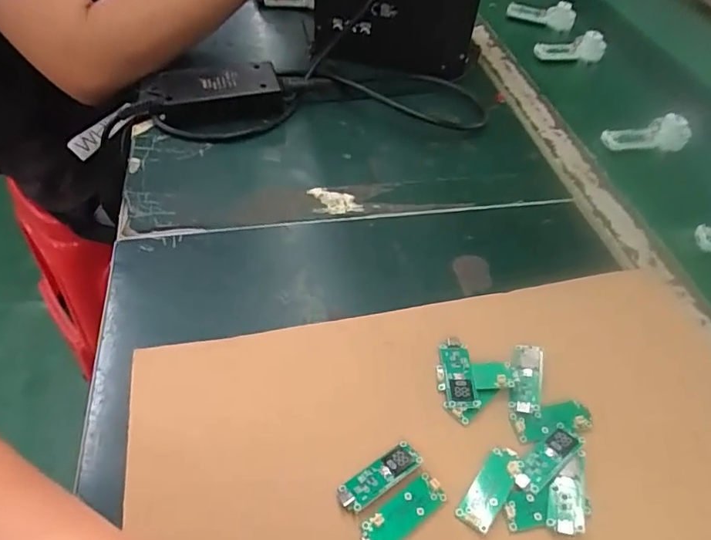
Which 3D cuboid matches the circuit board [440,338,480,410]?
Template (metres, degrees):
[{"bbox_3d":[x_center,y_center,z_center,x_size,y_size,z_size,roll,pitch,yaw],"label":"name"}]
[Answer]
[{"bbox_3d":[0.067,0.067,0.333,0.019,0.008,0.048,2,48,-2],"label":"circuit board"}]

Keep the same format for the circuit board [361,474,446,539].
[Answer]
[{"bbox_3d":[0.026,0.131,0.276,0.050,0.006,0.016,-29,56,-26],"label":"circuit board"}]

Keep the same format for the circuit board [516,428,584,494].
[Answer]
[{"bbox_3d":[0.112,0.110,0.298,0.049,0.007,0.017,-30,57,-27],"label":"circuit board"}]

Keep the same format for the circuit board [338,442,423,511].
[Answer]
[{"bbox_3d":[0.014,0.116,0.287,0.049,0.005,0.017,-26,55,-25],"label":"circuit board"}]

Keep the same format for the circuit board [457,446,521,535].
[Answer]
[{"bbox_3d":[0.077,0.122,0.287,0.020,0.006,0.049,32,54,22],"label":"circuit board"}]

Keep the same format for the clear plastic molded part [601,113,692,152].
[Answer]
[{"bbox_3d":[0.308,-0.144,0.540,0.097,0.027,0.023,-6,49,-9],"label":"clear plastic molded part"}]

